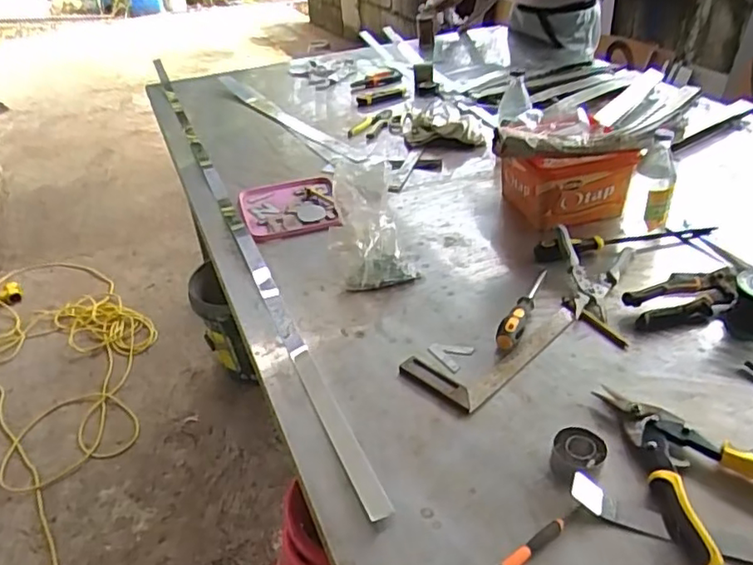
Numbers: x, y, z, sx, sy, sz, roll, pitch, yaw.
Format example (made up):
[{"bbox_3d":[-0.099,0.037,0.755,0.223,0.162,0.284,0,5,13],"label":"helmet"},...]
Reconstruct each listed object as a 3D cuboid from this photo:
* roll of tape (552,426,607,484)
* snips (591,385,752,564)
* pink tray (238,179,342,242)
[{"bbox_3d":[0.208,0.181,0.640,0.052,0.025,0.061,22,43,31],"label":"roll of tape"},{"bbox_3d":[0.336,0.182,0.633,0.143,0.026,0.220,-10,36,-9],"label":"snips"},{"bbox_3d":[-0.165,-0.138,1.139,0.172,0.025,0.195,-8,36,-6],"label":"pink tray"}]

